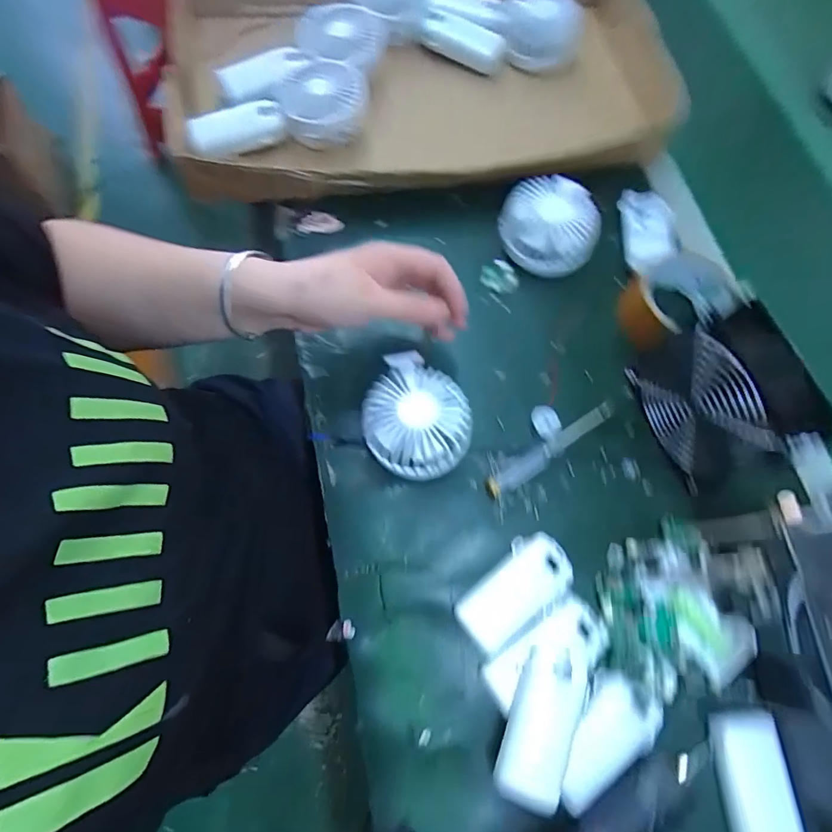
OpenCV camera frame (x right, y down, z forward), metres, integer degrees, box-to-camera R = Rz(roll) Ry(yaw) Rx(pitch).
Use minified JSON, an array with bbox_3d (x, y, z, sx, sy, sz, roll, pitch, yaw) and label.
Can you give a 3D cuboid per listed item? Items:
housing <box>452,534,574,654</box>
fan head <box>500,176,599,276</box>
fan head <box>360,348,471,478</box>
[{"bbox_3d":[0.078,0.135,0.357,0.094,0.015,0.049,-38,77,-16],"label":"housing"},{"bbox_3d":[0.137,-0.192,0.466,0.093,0.042,0.102,33,71,7],"label":"fan head"},{"bbox_3d":[-0.004,0.004,0.388,0.083,0.051,0.099,-41,78,-16],"label":"fan head"}]

